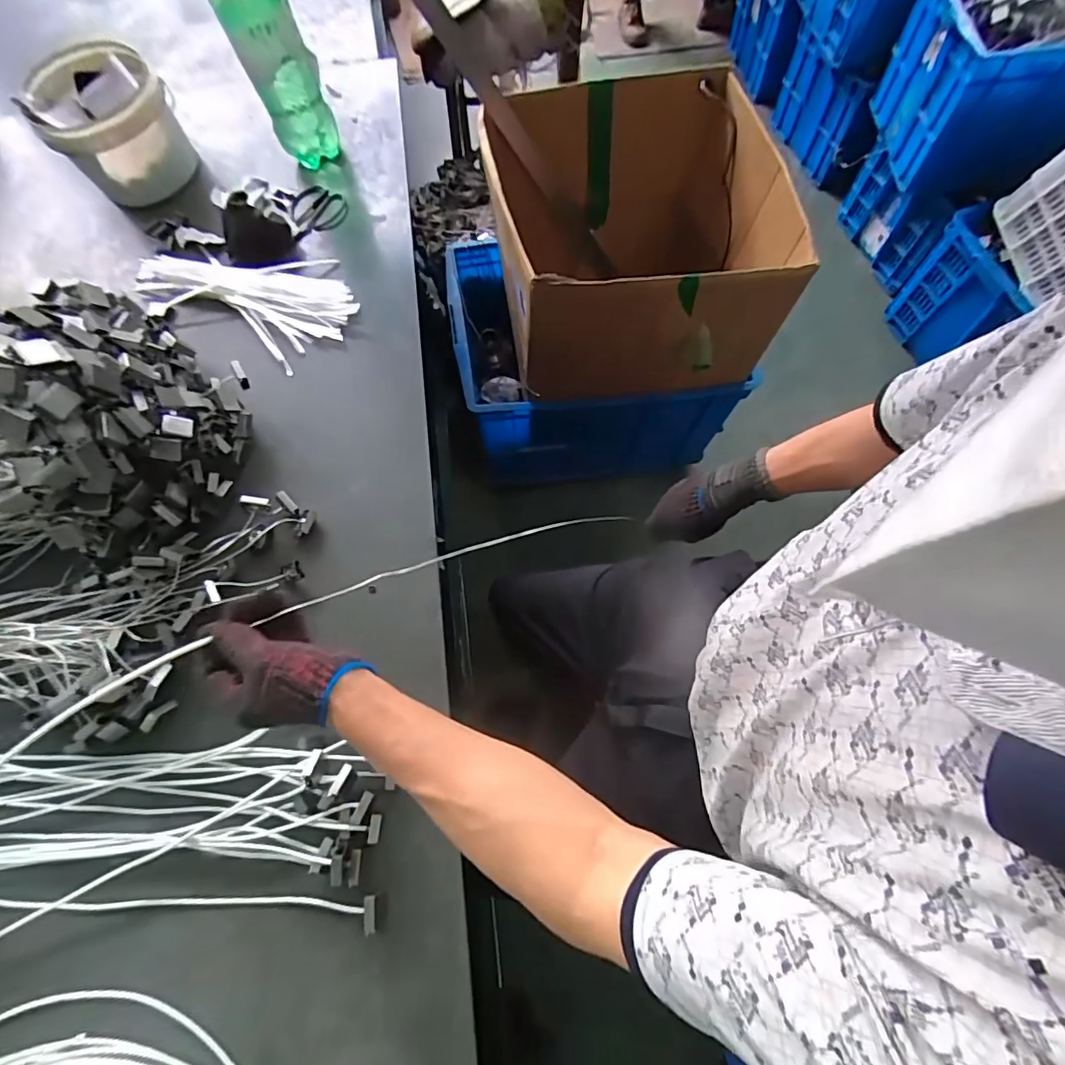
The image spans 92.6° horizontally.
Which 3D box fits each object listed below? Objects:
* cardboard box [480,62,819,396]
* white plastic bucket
[{"bbox_3d":[0.187,-0.537,1.004,0.503,0.415,0.441,0,71,3],"label":"cardboard box"},{"bbox_3d":[-0.682,-0.666,0.847,0.192,0.158,0.173,-25,72,-6],"label":"white plastic bucket"}]

